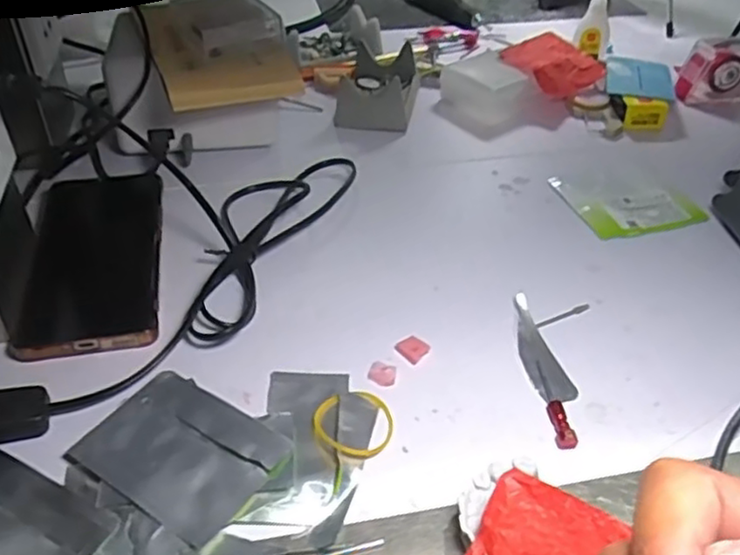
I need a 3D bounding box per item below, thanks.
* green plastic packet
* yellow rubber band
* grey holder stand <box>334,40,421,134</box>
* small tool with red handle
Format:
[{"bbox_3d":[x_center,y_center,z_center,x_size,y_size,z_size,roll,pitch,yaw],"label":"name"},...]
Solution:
[{"bbox_3d":[0.195,-0.062,0.514,0.093,0.006,0.090,-12,42,-15],"label":"green plastic packet"},{"bbox_3d":[-0.008,0.073,0.344,0.041,0.005,0.043,1,41,-1],"label":"yellow rubber band"},{"bbox_3d":[0.010,-0.177,0.616,0.062,0.039,0.099,7,41,7],"label":"grey holder stand"},{"bbox_3d":[0.099,0.049,0.375,0.022,0.009,0.104,-4,41,-6],"label":"small tool with red handle"}]

